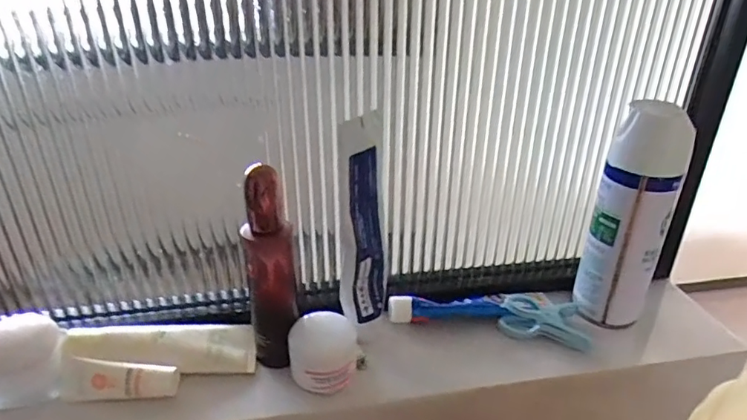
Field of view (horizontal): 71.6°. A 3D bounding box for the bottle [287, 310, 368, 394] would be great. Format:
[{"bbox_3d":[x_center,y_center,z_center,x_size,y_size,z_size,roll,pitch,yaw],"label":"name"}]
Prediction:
[{"bbox_3d":[-0.042,0.127,0.451,0.053,0.053,0.059,11,30,19],"label":"bottle"}]

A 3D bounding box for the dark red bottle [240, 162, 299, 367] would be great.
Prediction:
[{"bbox_3d":[-0.086,0.057,0.438,0.041,0.186,0.040,-6,29,-12],"label":"dark red bottle"}]

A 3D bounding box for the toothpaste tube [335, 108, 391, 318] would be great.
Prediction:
[{"bbox_3d":[-0.009,0.016,0.456,0.043,0.200,0.031,2,28,2],"label":"toothpaste tube"}]

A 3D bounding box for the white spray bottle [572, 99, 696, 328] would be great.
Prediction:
[{"bbox_3d":[0.239,0.011,0.483,0.059,0.209,0.054,-8,29,-16],"label":"white spray bottle"}]

